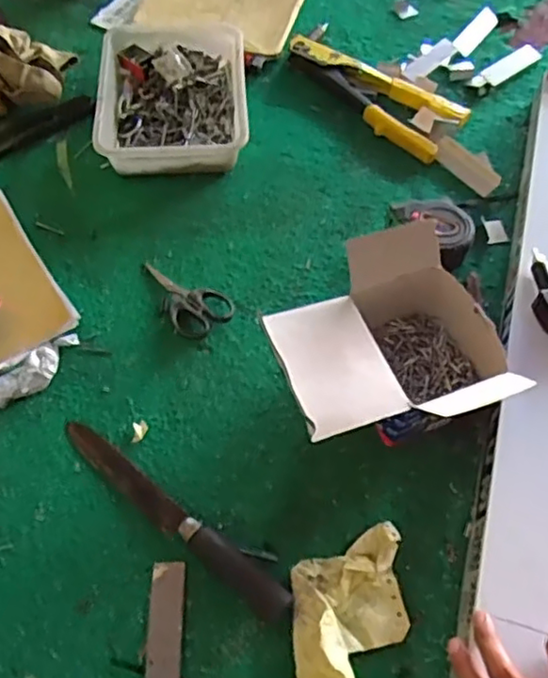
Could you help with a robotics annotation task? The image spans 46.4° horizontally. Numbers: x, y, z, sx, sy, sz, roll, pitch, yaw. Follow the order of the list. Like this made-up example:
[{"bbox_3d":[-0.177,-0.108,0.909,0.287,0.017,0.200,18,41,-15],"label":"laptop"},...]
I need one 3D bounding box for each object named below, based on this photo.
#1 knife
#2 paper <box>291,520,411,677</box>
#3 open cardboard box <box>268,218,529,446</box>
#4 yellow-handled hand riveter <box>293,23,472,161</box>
[{"bbox_3d":[-0.089,0.147,0.544,0.246,0.013,0.027,36,65,16],"label":"knife"},{"bbox_3d":[0.060,0.210,0.503,0.091,0.034,0.117,-2,61,-4],"label":"paper"},{"bbox_3d":[0.094,0.019,0.558,0.185,0.127,0.163,-18,63,-12],"label":"open cardboard box"},{"bbox_3d":[0.121,-0.317,0.806,0.238,0.026,0.105,35,65,16],"label":"yellow-handled hand riveter"}]

